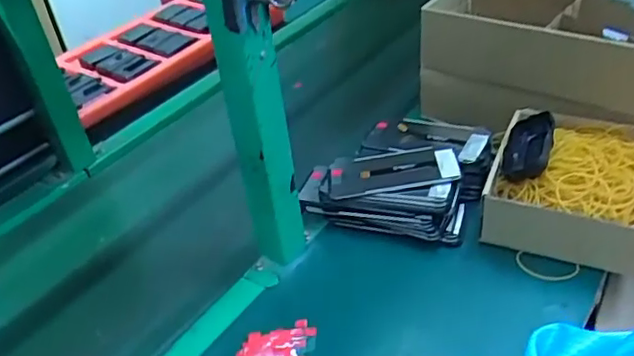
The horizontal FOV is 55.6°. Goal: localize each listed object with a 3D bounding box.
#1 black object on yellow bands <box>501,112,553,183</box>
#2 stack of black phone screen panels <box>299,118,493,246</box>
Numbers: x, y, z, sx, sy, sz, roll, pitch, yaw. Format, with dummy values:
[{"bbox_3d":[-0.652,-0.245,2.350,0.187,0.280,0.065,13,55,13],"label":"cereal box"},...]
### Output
[{"bbox_3d":[0.246,-0.037,0.699,0.050,0.039,0.113,10,40,20],"label":"black object on yellow bands"},{"bbox_3d":[0.104,-0.007,0.769,0.211,0.065,0.181,9,40,19],"label":"stack of black phone screen panels"}]

